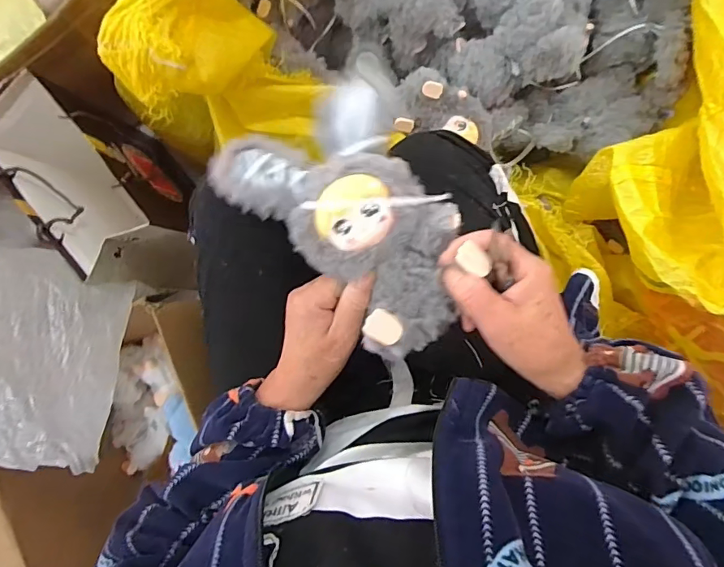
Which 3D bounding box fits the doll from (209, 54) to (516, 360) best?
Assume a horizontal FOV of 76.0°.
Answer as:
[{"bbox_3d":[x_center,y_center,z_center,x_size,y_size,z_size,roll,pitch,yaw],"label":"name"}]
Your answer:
[{"bbox_3d":[-0.003,-0.053,0.355,0.153,0.064,0.216,-33,85,7],"label":"doll"}]

